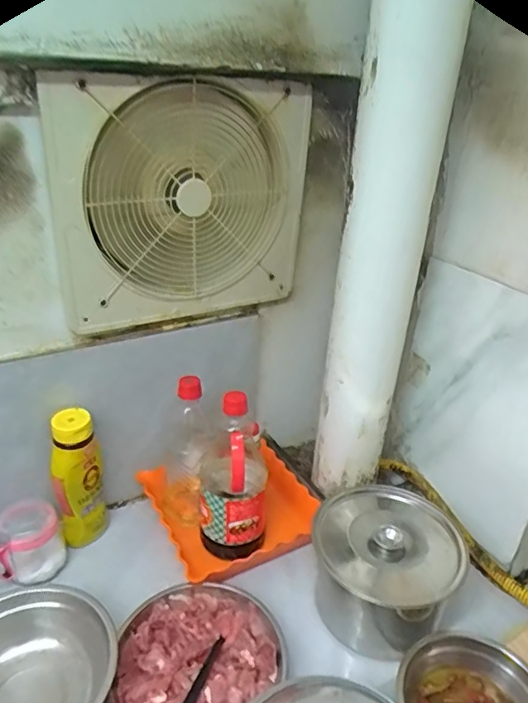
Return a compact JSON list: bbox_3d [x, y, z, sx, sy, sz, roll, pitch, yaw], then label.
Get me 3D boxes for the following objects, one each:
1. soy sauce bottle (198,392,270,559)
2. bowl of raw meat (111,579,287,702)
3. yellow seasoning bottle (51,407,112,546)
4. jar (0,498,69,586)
[{"bbox_3d":[-0.045,0.179,0.766,0.099,0.236,0.121,0,29,-8],"label":"soy sauce bottle"},{"bbox_3d":[-0.083,0.387,0.649,0.206,0.046,0.194,3,29,-2],"label":"bowl of raw meat"},{"bbox_3d":[-0.278,0.194,0.787,0.070,0.229,0.055,-9,32,-22],"label":"yellow seasoning bottle"},{"bbox_3d":[-0.332,0.275,0.752,0.083,0.106,0.084,3,29,-2],"label":"jar"}]

